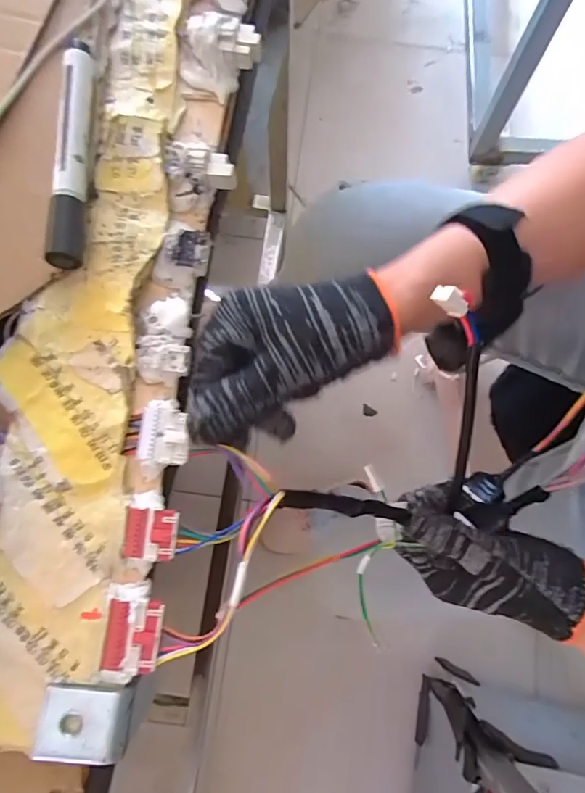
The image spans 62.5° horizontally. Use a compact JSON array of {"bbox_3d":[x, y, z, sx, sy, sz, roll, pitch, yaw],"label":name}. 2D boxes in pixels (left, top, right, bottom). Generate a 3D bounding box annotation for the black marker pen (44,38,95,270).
[{"bbox_3d":[-0.118,-0.133,0.261,0.017,0.018,0.130,-2,77,-1],"label":"black marker pen"}]

